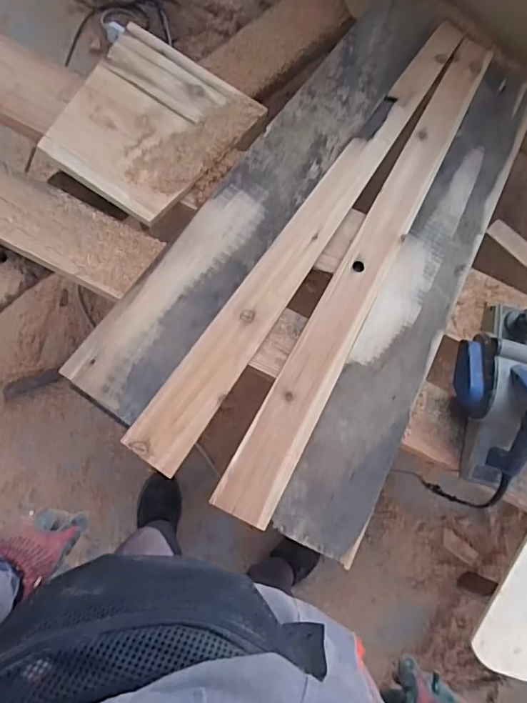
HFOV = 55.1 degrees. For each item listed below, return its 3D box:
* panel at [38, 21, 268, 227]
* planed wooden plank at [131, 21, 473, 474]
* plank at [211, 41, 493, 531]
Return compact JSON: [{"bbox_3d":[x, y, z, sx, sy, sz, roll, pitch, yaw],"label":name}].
[{"bbox_3d":[-0.209,-0.425,0.938,0.295,0.021,0.327,34,81,1],"label":"panel"},{"bbox_3d":[0.102,-0.228,0.945,0.092,0.017,1.024,36,78,-2],"label":"planed wooden plank"},{"bbox_3d":[0.169,-0.116,0.928,0.103,0.017,0.899,28,77,1],"label":"plank"}]

